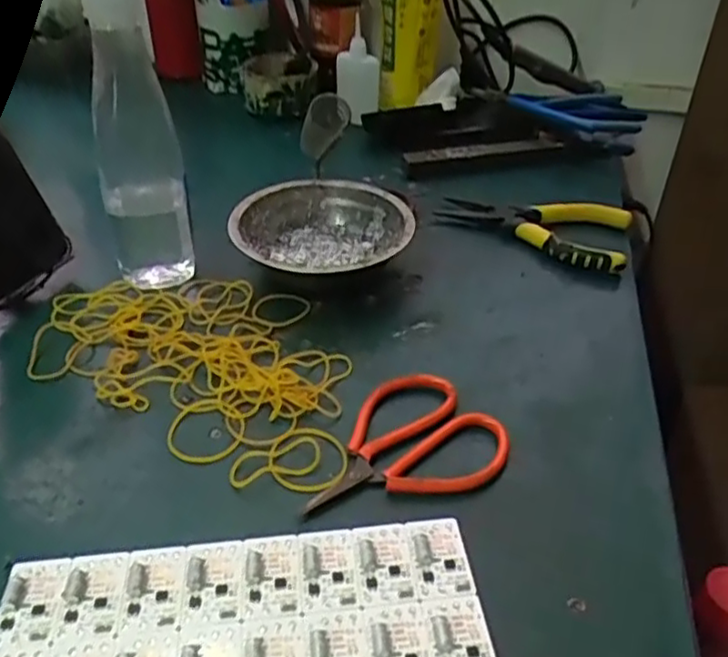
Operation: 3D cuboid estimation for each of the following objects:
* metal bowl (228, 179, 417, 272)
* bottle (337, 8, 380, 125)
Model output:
[{"bbox_3d":[-0.029,-0.061,0.471,0.121,0.043,0.121,2,38,-1],"label":"metal bowl"},{"bbox_3d":[-0.003,-0.244,0.635,0.029,0.092,0.054,-12,41,-18],"label":"bottle"}]

